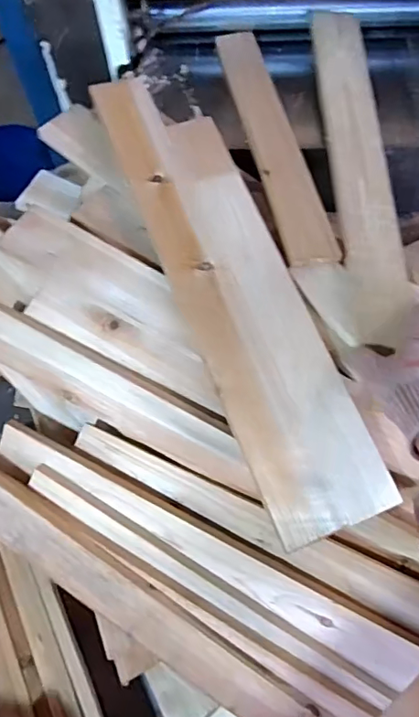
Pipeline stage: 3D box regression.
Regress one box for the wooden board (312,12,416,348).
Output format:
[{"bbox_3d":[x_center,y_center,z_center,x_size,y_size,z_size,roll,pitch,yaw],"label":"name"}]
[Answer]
[{"bbox_3d":[0.189,-0.253,0.672,0.068,0.015,0.491,-2,70,1],"label":"wooden board"}]

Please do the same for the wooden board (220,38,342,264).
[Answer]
[{"bbox_3d":[0.083,-0.299,0.706,0.059,0.018,0.435,-11,62,-4],"label":"wooden board"}]

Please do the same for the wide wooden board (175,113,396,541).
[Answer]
[{"bbox_3d":[0.042,-0.054,0.591,0.126,0.014,0.494,-19,74,-10],"label":"wide wooden board"}]

